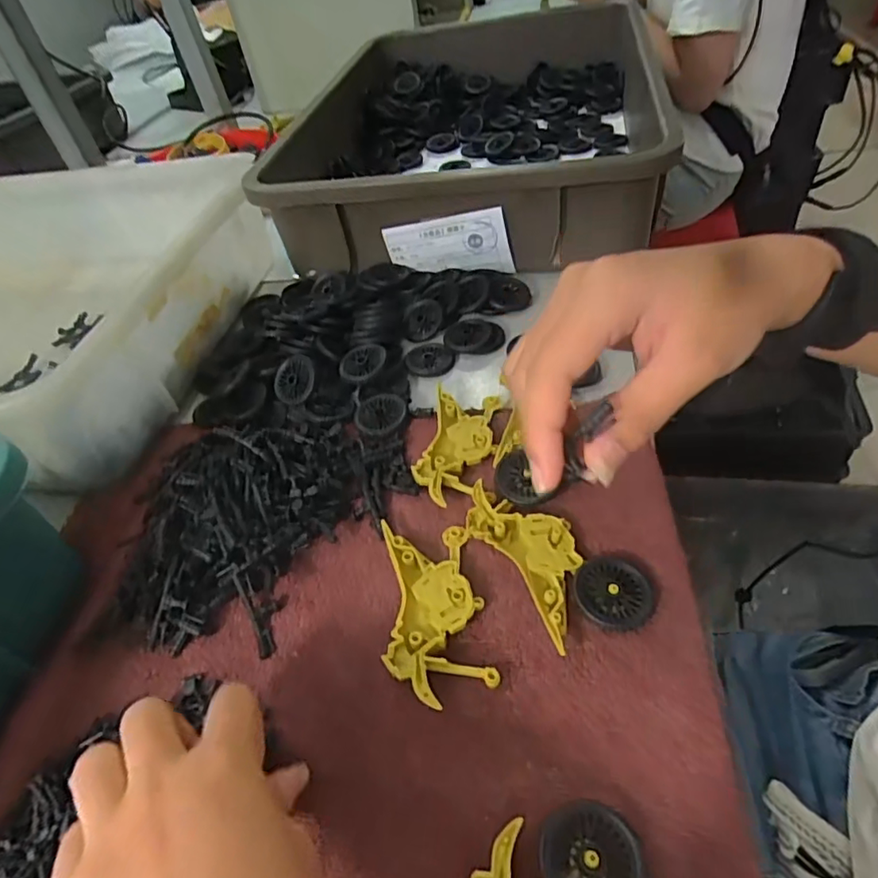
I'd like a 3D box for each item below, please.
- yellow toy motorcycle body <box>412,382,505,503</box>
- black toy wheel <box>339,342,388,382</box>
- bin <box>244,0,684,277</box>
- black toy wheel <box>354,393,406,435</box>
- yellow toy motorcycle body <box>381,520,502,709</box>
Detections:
[{"bbox_3d":[0.012,0.006,0.368,0.045,0.013,0.094,5,48,15],"label":"yellow toy motorcycle body"},{"bbox_3d":[-0.057,-0.059,0.427,0.034,0.008,0.038,-4,46,7],"label":"black toy wheel"},{"bbox_3d":[0.059,-0.392,0.679,0.391,0.109,0.629,6,48,17],"label":"bin"},{"bbox_3d":[-0.041,-0.017,0.398,0.034,0.008,0.036,-2,46,2],"label":"black toy wheel"},{"bbox_3d":[-0.003,0.085,0.293,0.048,0.011,0.098,-12,45,0],"label":"yellow toy motorcycle body"}]

